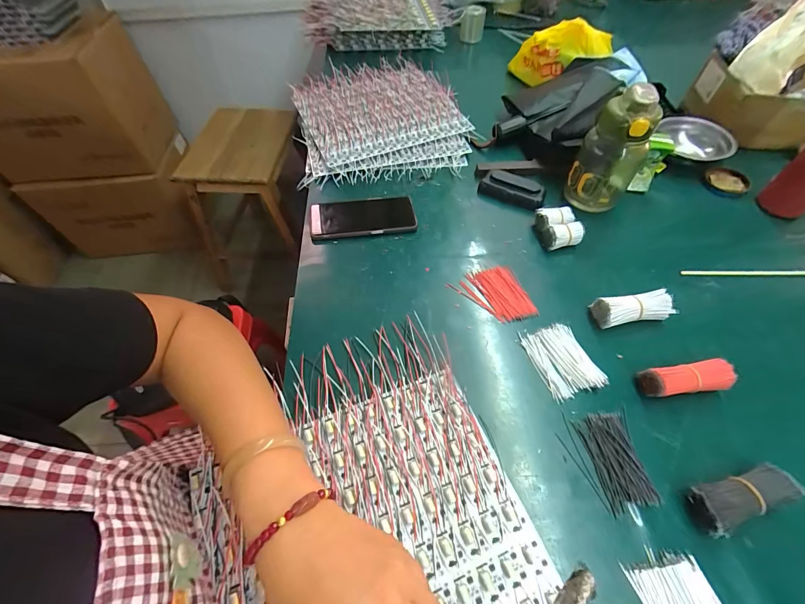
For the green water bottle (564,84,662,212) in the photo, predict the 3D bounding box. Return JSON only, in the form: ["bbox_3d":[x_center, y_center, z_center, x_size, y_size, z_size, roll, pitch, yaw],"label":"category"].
[{"bbox_3d":[0.308,-0.218,0.517,0.086,0.170,0.071,33,62,19],"label":"green water bottle"}]

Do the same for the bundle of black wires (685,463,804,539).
[{"bbox_3d":[0.320,0.188,0.332,0.090,0.039,0.039,-11,57,-8],"label":"bundle of black wires"}]

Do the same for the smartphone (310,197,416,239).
[{"bbox_3d":[-0.063,-0.136,0.555,0.161,0.015,0.081,-7,57,-5],"label":"smartphone"}]

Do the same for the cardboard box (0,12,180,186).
[{"bbox_3d":[-1.064,-0.608,1.088,0.521,0.345,0.278,-6,58,-5],"label":"cardboard box"}]

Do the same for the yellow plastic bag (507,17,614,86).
[{"bbox_3d":[0.305,-0.506,0.718,0.200,0.092,0.071,10,51,43],"label":"yellow plastic bag"}]

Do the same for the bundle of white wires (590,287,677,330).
[{"bbox_3d":[0.292,0.007,0.447,0.086,0.033,0.038,-6,57,-4],"label":"bundle of white wires"}]

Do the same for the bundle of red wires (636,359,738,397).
[{"bbox_3d":[0.319,0.088,0.397,0.086,0.041,0.032,-6,57,-4],"label":"bundle of red wires"}]

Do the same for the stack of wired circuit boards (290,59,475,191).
[{"bbox_3d":[-0.048,-0.373,0.704,0.318,0.043,0.358,-9,57,-6],"label":"stack of wired circuit boards"}]

